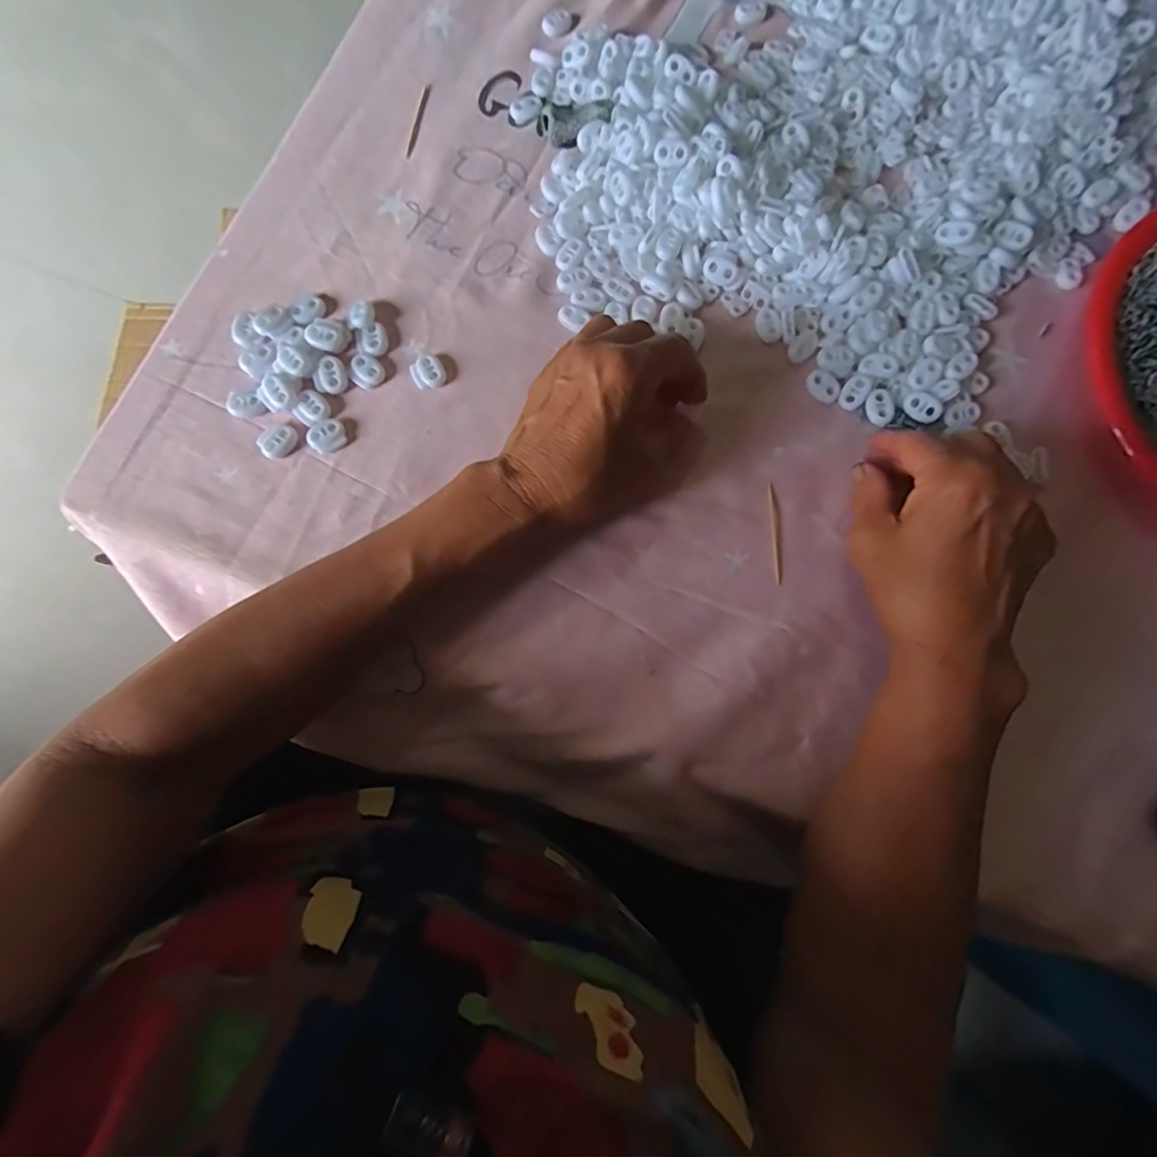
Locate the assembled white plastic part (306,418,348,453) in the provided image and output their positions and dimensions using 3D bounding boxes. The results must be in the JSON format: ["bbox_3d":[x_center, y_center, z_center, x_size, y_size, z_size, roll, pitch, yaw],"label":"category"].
[{"bbox_3d":[-0.150,-0.085,0.340,0.022,0.006,0.018,-33,81,-7],"label":"assembled white plastic part"}]

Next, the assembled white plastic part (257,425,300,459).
[{"bbox_3d":[-0.179,-0.082,0.336,0.018,0.005,0.022,31,80,5],"label":"assembled white plastic part"}]

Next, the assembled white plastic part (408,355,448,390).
[{"bbox_3d":[-0.093,-0.128,0.351,0.021,0.005,0.022,-26,81,-6],"label":"assembled white plastic part"}]

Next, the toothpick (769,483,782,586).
[{"bbox_3d":[0.117,-0.027,0.336,0.004,0.004,0.061,1,79,-1],"label":"toothpick"}]

